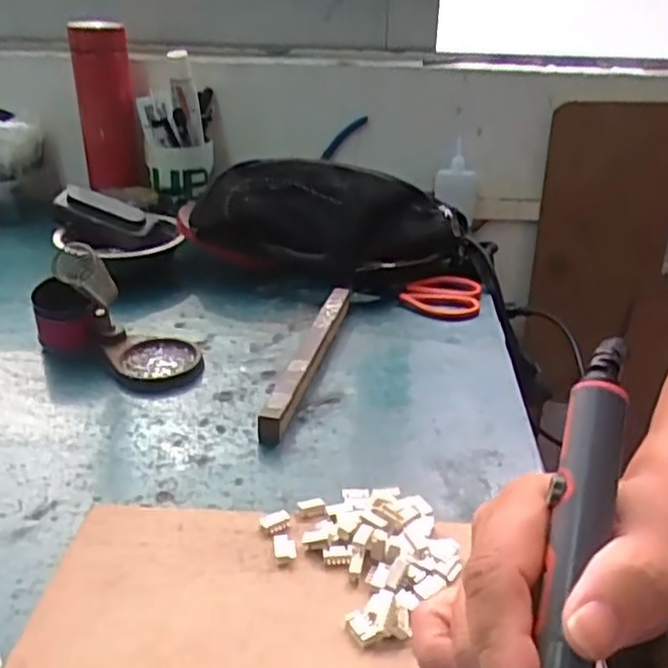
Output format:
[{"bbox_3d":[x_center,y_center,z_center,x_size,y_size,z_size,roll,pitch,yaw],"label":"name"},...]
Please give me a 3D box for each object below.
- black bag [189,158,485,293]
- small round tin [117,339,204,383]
[{"bbox_3d":[0.001,-0.099,0.674,0.264,0.110,0.091,4,27,6],"label":"black bag"},{"bbox_3d":[-0.139,0.021,0.562,0.064,0.009,0.065,-7,28,-15],"label":"small round tin"}]

